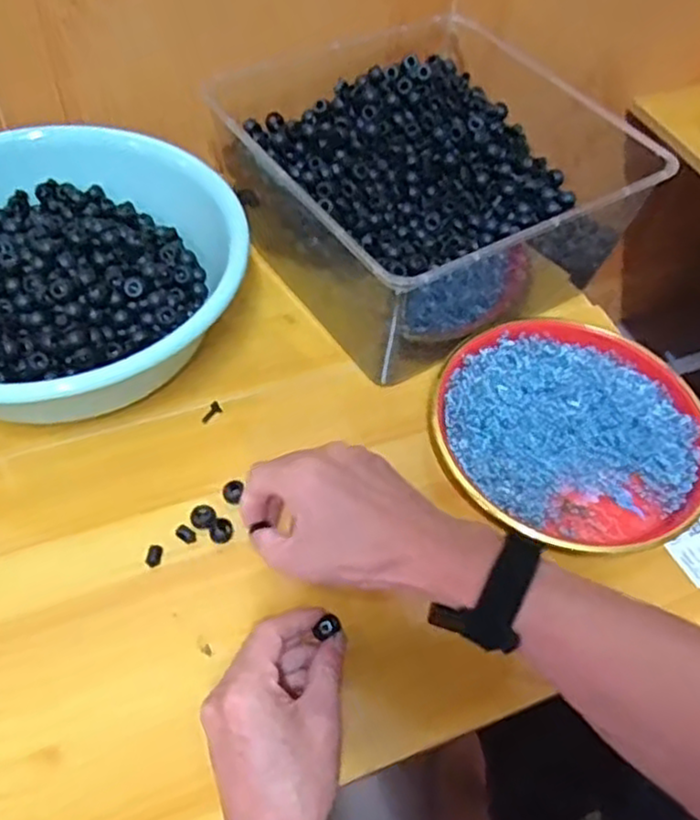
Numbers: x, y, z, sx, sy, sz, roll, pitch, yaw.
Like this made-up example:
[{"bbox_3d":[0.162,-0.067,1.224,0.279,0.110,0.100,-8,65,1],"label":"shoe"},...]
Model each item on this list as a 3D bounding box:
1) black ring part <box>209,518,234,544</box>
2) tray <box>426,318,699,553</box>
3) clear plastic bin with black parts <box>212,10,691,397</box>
[{"bbox_3d":[-0.092,0.086,0.522,0.016,0.005,0.016,2,54,-3],"label":"black ring part"},{"bbox_3d":[0.176,0.009,0.589,0.218,0.043,0.204,2,54,-3],"label":"tray"},{"bbox_3d":[0.061,-0.212,0.680,0.312,0.137,0.314,-28,61,-23],"label":"clear plastic bin with black parts"}]

